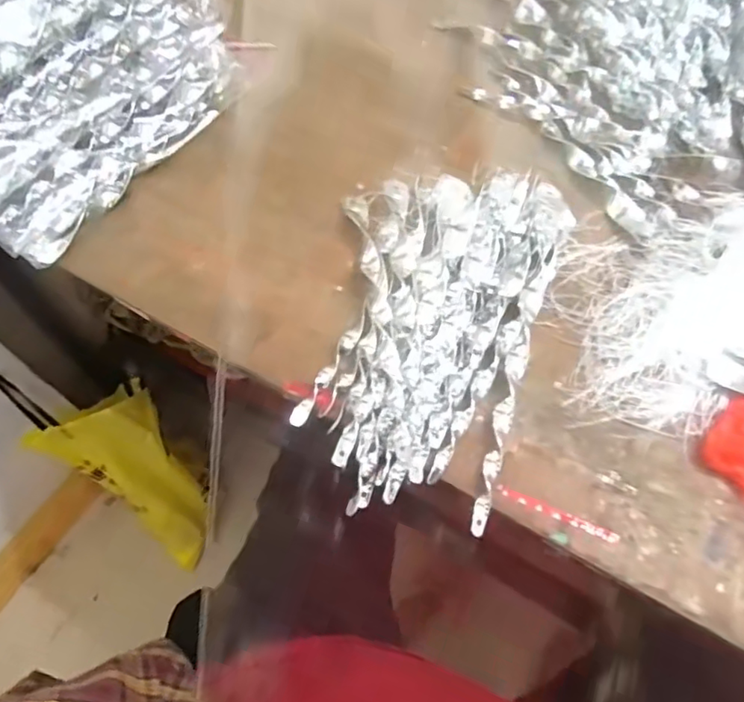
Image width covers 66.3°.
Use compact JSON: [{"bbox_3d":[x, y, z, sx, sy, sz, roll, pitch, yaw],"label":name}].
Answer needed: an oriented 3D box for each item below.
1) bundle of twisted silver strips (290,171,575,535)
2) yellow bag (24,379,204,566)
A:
[{"bbox_3d":[0.051,-0.039,0.470,0.196,0.045,0.336,13,63,8],"label":"bundle of twisted silver strips"},{"bbox_3d":[-0.401,0.229,1.010,0.178,0.360,0.066,-37,26,-18],"label":"yellow bag"}]

